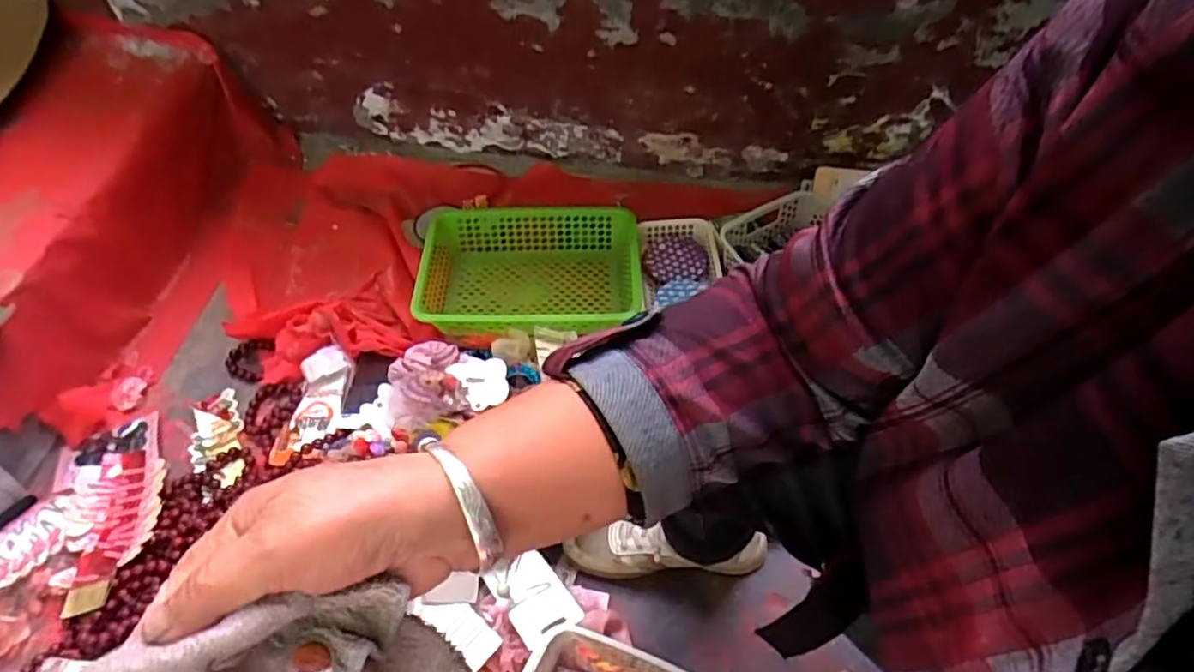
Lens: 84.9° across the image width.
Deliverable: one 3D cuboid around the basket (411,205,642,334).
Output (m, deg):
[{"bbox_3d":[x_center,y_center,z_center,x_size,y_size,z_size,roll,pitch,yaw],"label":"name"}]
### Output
[{"bbox_3d":[-0.103,-0.092,1.003,0.324,0.086,0.225,0,55,2],"label":"basket"}]

